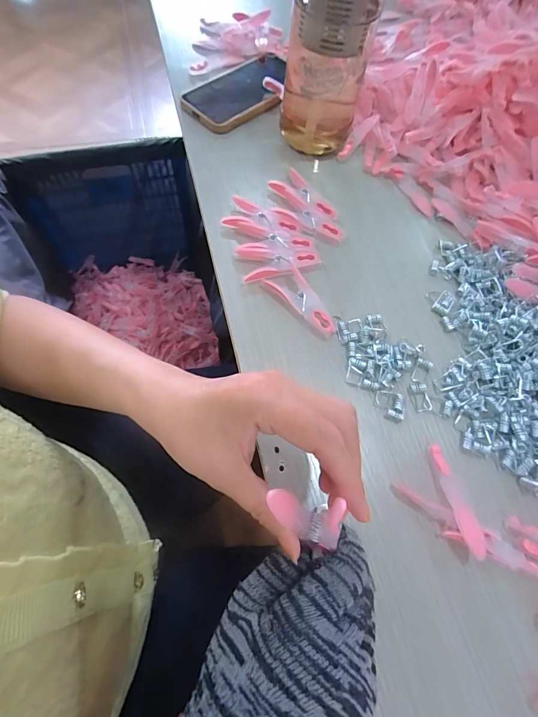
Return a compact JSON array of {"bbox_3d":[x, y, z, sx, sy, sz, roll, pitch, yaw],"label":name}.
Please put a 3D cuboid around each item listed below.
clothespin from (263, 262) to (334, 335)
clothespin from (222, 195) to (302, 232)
[{"bbox_3d":[0.033,-0.054,0.329,0.033,0.013,0.074,-36,73,-19],"label":"clothespin"},{"bbox_3d":[-0.008,-0.138,0.365,0.075,0.010,0.034,22,65,5],"label":"clothespin"}]

